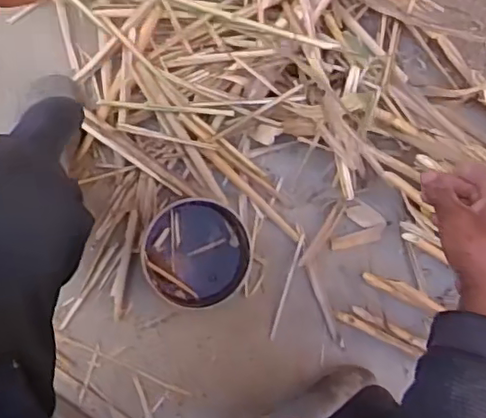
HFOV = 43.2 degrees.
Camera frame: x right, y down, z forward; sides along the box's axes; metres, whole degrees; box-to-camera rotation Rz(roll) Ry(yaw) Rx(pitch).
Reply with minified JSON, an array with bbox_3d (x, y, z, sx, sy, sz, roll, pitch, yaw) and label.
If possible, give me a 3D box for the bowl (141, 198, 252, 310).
[{"bbox_3d":[-0.070,0.068,0.928,0.156,0.047,0.161,0,89,-9],"label":"bowl"}]

